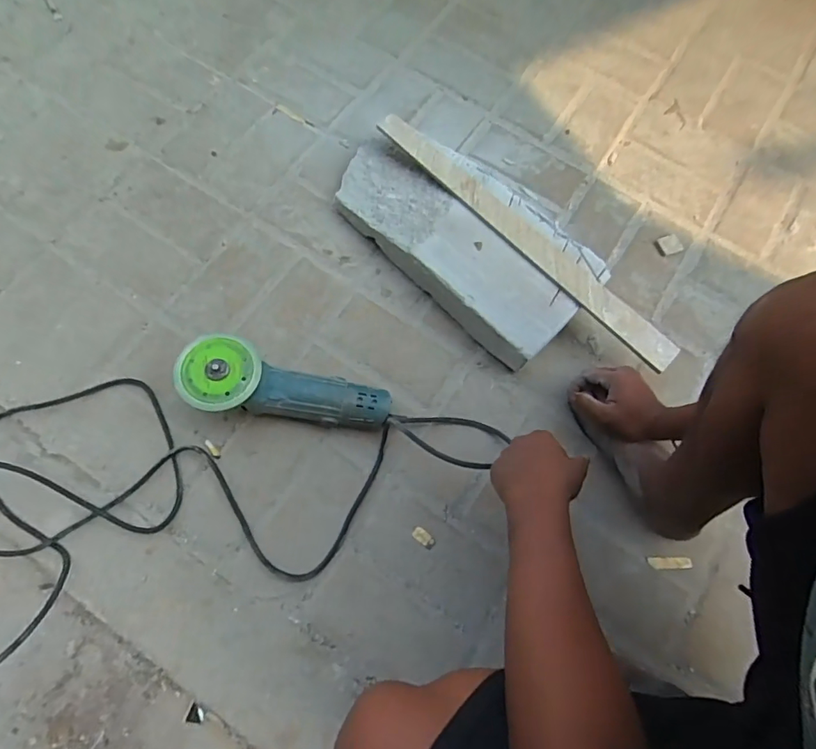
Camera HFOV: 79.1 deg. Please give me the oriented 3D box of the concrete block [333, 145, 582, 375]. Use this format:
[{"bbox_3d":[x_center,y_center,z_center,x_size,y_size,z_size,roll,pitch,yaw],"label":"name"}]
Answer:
[{"bbox_3d":[0.049,-0.196,0.760,0.123,0.086,0.434,-41,79,-15],"label":"concrete block"}]

